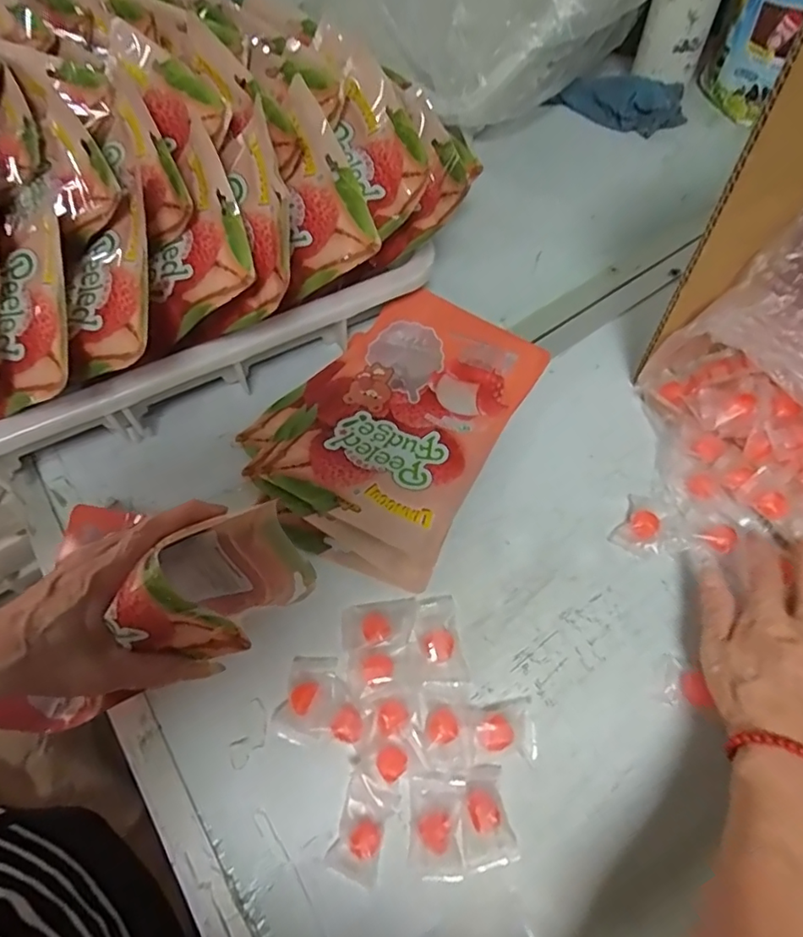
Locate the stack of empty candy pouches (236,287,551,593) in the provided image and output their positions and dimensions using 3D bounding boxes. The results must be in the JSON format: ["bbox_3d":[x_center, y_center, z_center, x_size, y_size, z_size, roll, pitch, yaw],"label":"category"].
[{"bbox_3d":[-0.008,-0.046,0.464,0.186,0.025,0.257,26,65,15],"label":"stack of empty candy pouches"}]

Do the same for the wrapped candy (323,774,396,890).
[{"bbox_3d":[-0.024,0.221,0.327,0.030,0.016,0.051,19,64,12],"label":"wrapped candy"}]

